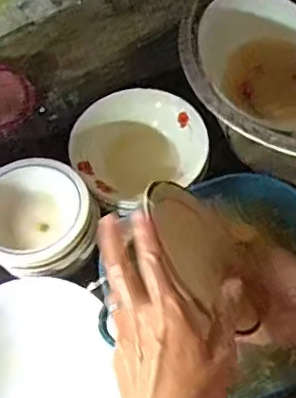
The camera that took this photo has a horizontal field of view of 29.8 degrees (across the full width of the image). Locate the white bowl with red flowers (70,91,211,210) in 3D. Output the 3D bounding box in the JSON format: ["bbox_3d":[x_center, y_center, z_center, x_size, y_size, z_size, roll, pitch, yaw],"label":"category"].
[{"bbox_3d":[-0.009,-0.054,0.611,0.141,0.049,0.124,-28,62,-11],"label":"white bowl with red flowers"}]

